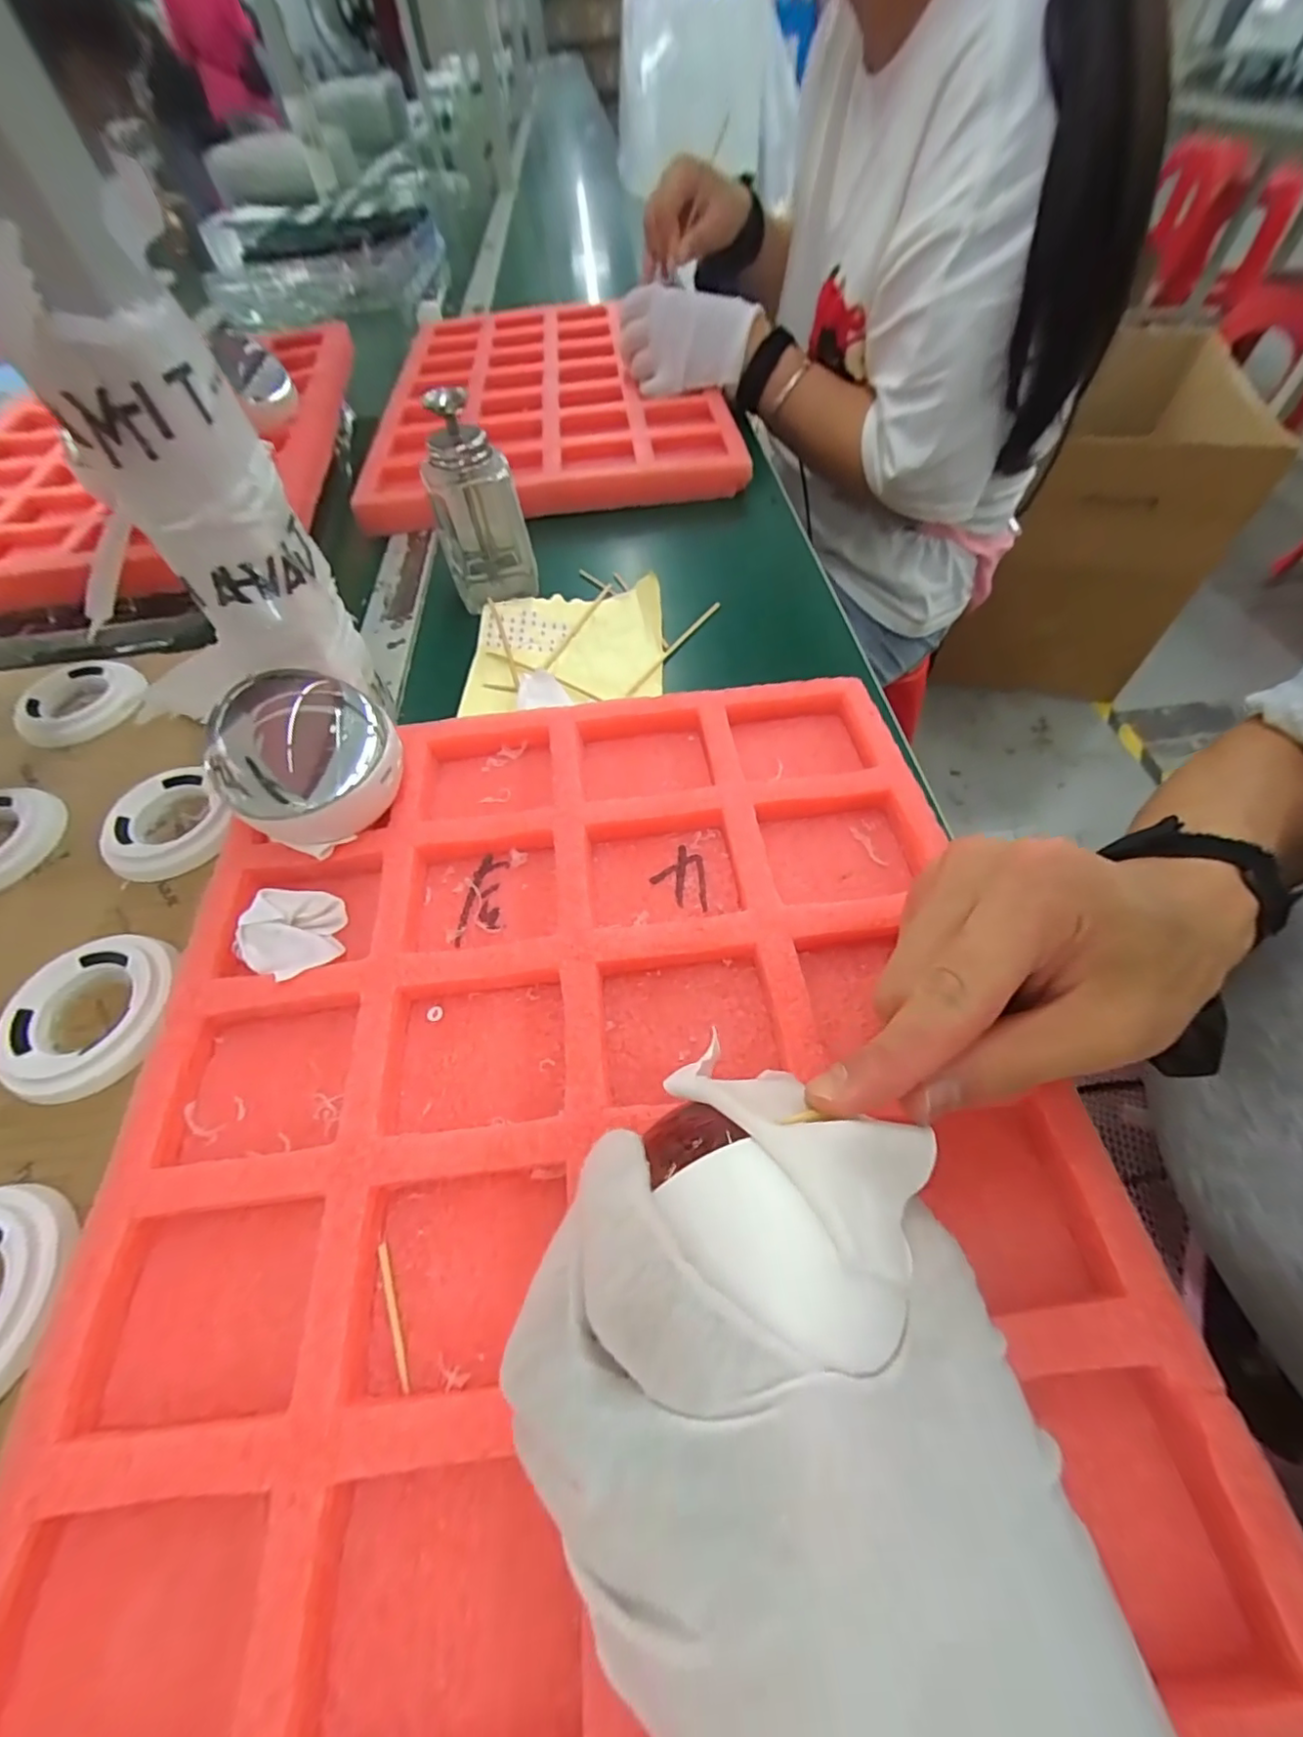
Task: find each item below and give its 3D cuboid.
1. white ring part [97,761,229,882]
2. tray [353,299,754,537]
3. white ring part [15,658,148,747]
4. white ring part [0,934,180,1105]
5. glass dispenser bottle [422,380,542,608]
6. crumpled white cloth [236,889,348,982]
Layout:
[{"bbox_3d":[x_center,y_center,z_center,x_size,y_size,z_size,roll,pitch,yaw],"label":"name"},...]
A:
[{"bbox_3d":[-0.255,-0.024,0.304,0.058,0.012,0.063,-40,62,-22],"label":"white ring part"},{"bbox_3d":[-0.109,-0.508,0.614,0.330,0.032,0.474,-7,56,-1],"label":"tray"},{"bbox_3d":[-0.361,-0.107,0.368,0.070,0.012,0.072,-21,56,-11],"label":"white ring part"},{"bbox_3d":[-0.240,0.062,0.251,0.064,0.013,0.070,-2,55,2],"label":"white ring part"},{"bbox_3d":[-0.120,-0.250,0.394,0.059,0.116,0.065,-17,55,-9],"label":"glass dispenser bottle"},{"bbox_3d":[-0.155,0.026,0.251,0.035,0.018,0.041,-14,55,-7],"label":"crumpled white cloth"}]

